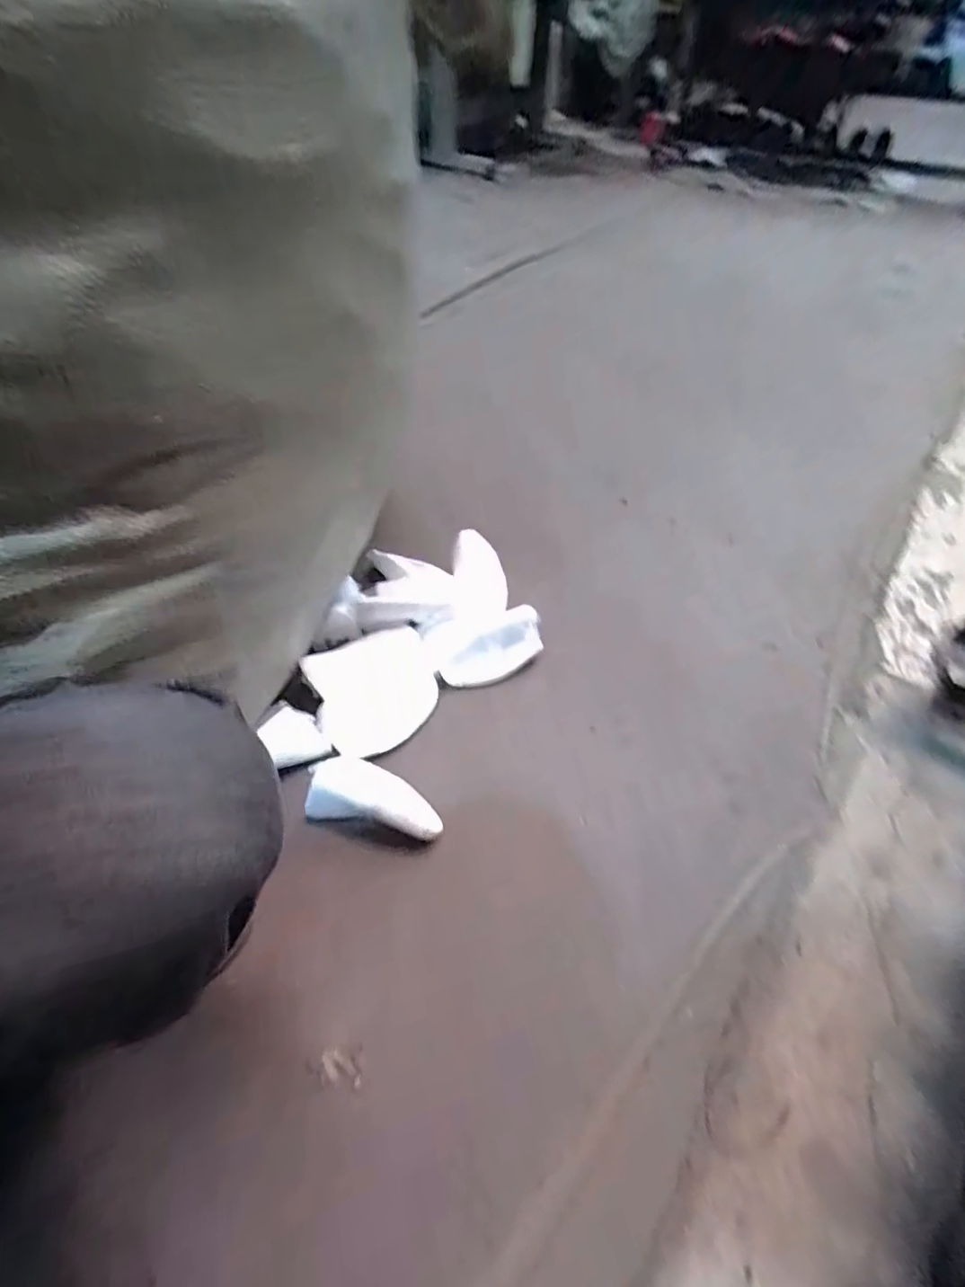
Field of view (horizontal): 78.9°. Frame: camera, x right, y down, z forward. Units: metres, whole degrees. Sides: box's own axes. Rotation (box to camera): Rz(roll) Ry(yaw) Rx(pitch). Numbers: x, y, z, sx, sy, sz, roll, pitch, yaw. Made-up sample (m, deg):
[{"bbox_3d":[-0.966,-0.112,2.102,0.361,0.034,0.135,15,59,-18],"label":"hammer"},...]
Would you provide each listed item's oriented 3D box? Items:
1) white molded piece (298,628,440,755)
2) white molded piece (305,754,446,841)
[{"bbox_3d":[-0.135,0.061,0.751,0.153,0.024,0.142,-21,82,-21],"label":"white molded piece"},{"bbox_3d":[-0.114,0.170,0.654,0.139,0.070,0.075,7,49,5],"label":"white molded piece"}]

